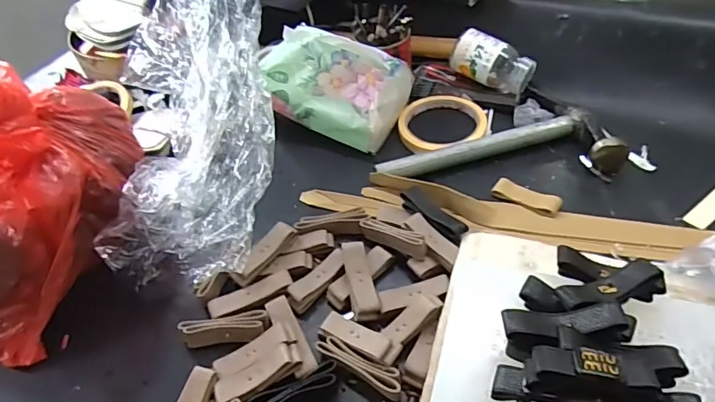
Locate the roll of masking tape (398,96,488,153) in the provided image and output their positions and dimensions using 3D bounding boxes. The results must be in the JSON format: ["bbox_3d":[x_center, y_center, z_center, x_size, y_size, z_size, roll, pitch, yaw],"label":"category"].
[{"bbox_3d":[0.092,-0.084,0.528,0.092,0.015,0.092,-4,47,4],"label":"roll of masking tape"}]

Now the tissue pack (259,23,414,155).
[{"bbox_3d":[-0.024,-0.125,0.518,0.140,0.092,0.085,13,50,20],"label":"tissue pack"}]

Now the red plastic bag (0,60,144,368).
[{"bbox_3d":[-0.285,-0.011,0.395,0.142,0.164,0.205,15,51,21],"label":"red plastic bag"}]

